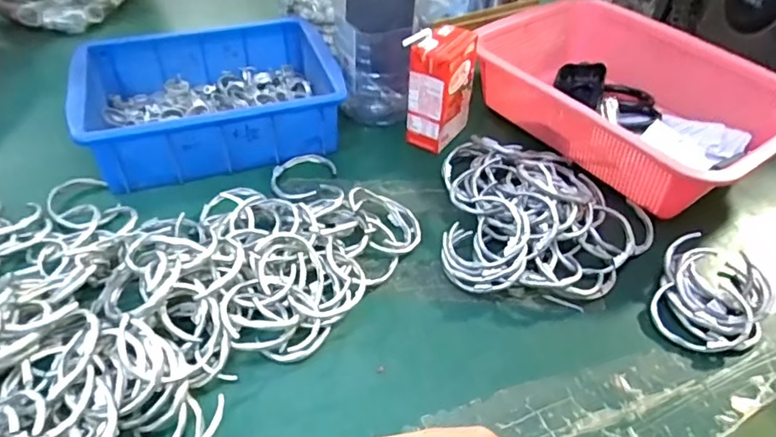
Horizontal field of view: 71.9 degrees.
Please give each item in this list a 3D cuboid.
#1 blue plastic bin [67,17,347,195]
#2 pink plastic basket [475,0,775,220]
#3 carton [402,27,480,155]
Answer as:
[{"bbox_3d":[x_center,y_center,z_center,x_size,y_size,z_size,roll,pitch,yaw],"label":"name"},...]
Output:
[{"bbox_3d":[-0.179,-0.125,0.546,0.234,0.067,0.166,-11,47,-15],"label":"blue plastic bin"},{"bbox_3d":[0.252,-0.132,0.564,0.216,0.086,0.294,-27,53,-28],"label":"pink plastic basket"},{"bbox_3d":[0.052,-0.131,0.541,0.044,0.111,0.072,28,49,22],"label":"carton"}]

